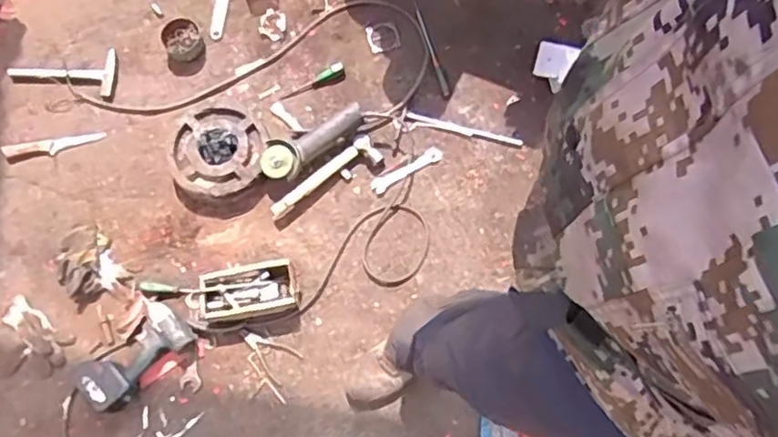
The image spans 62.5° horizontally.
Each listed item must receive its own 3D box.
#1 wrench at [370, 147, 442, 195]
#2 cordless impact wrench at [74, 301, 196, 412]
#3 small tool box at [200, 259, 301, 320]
[{"bbox_3d":[0.043,-0.119,1.546,0.188,0.007,0.039,-31,76,-8],"label":"wrench"},{"bbox_3d":[-0.564,0.304,1.413,0.134,0.073,0.250,43,79,12],"label":"cordless impact wrench"},{"bbox_3d":[-0.311,0.164,1.444,0.212,0.055,0.113,-11,74,-2],"label":"small tool box"}]

